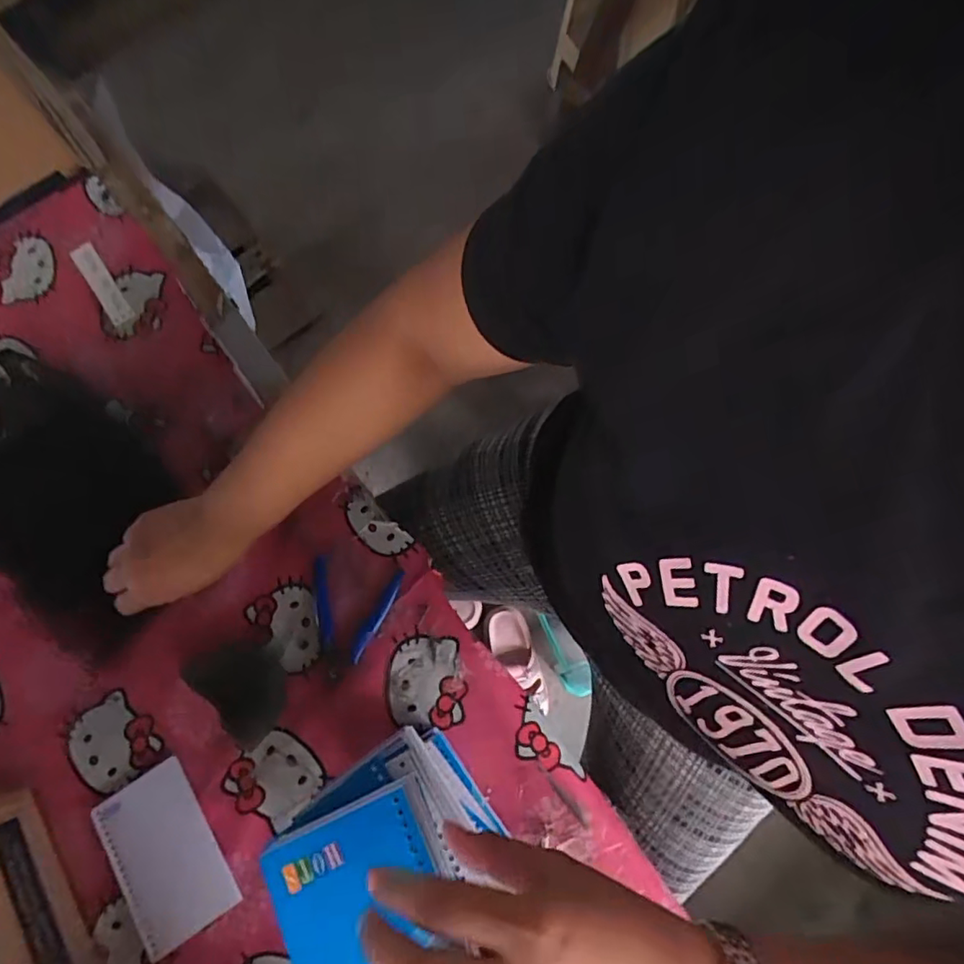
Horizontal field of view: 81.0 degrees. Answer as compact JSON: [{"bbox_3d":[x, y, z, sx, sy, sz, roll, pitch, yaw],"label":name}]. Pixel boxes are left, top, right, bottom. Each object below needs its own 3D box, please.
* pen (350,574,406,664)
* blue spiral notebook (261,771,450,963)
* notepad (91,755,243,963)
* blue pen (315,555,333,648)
[{"bbox_3d":[-0.097,0.127,0.530,0.012,0.007,0.091,29,79,8],"label":"pen"},{"bbox_3d":[-0.049,0.230,0.280,0.084,0.012,0.132,-25,76,-5],"label":"blue spiral notebook"},{"bbox_3d":[-0.271,0.316,0.479,0.077,0.009,0.131,-34,77,-6],"label":"notepad"},{"bbox_3d":[-0.152,0.113,0.537,0.013,0.005,0.083,-9,76,-1],"label":"blue pen"}]

